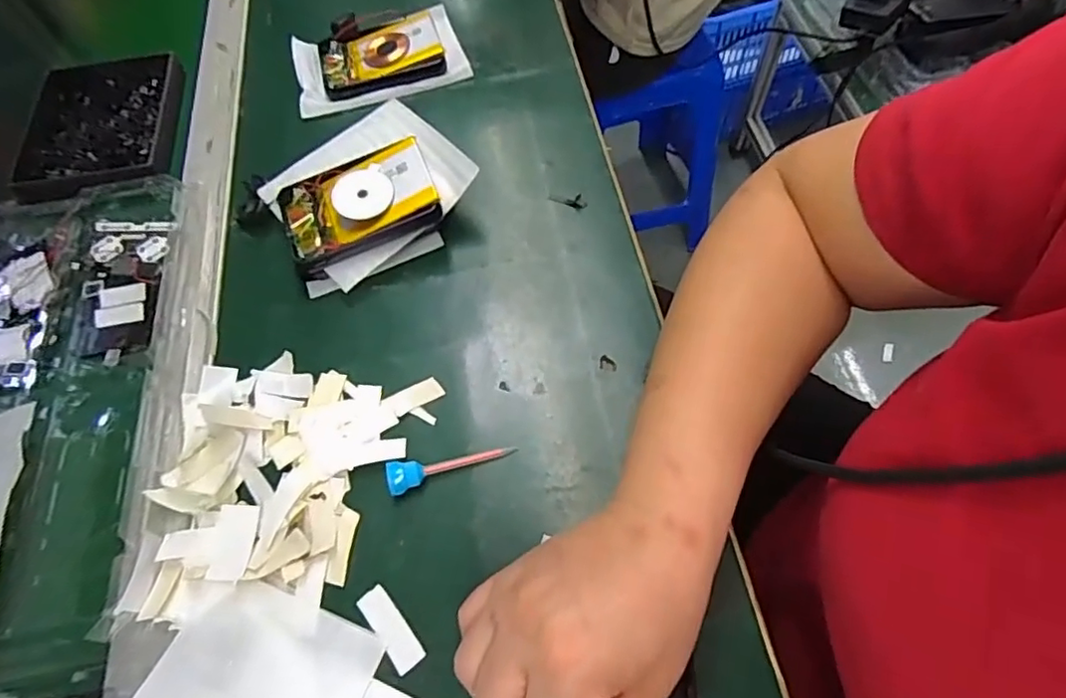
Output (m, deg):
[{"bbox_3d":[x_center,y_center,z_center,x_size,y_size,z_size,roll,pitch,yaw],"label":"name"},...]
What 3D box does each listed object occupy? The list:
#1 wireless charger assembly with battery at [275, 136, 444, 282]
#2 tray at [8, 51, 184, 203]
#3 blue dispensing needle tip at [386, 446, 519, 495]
[{"bbox_3d":[-0.123,-0.102,0.415,0.109,0.021,0.070,-27,69,3],"label":"wireless charger assembly with battery"},{"bbox_3d":[-0.365,-0.196,0.500,0.122,0.015,0.173,-12,62,-6],"label":"tray"},{"bbox_3d":[-0.048,0.066,0.347,0.075,0.010,0.018,-16,62,-8],"label":"blue dispensing needle tip"}]

